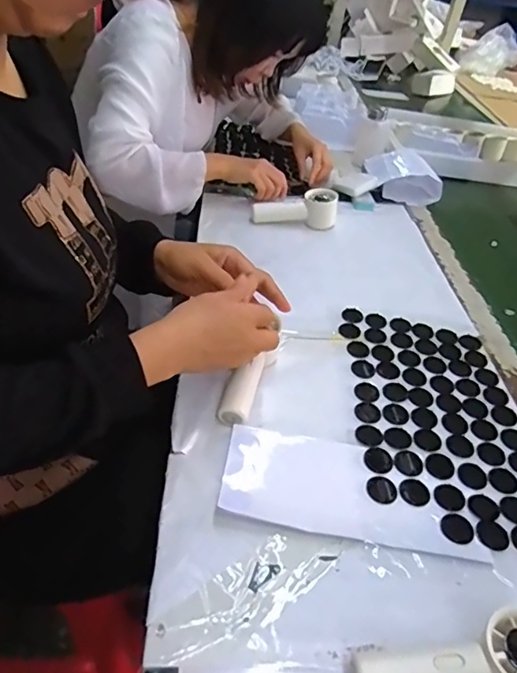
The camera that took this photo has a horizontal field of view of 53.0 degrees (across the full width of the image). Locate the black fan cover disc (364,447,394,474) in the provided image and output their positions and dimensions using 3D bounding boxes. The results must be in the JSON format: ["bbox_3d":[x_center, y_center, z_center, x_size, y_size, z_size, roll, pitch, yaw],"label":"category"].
[{"bbox_3d":[0.126,0.127,0.539,0.029,0.004,0.033,7,40,-1],"label":"black fan cover disc"}]

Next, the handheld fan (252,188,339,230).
[{"bbox_3d":[0.064,-0.225,0.915,0.146,0.054,0.061,-3,41,-12],"label":"handheld fan"}]

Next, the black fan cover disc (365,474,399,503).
[{"bbox_3d":[0.122,0.150,0.510,0.029,0.004,0.030,4,40,-4],"label":"black fan cover disc"}]

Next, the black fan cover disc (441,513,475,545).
[{"bbox_3d":[0.186,0.179,0.484,0.032,0.004,0.029,-29,52,-35],"label":"black fan cover disc"}]

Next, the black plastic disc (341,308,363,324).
[{"bbox_3d":[0.134,-0.030,0.734,0.029,0.004,0.034,16,41,10],"label":"black plastic disc"}]

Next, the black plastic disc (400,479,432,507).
[{"bbox_3d":[0.155,0.153,0.513,0.029,0.004,0.031,31,45,25],"label":"black plastic disc"}]

